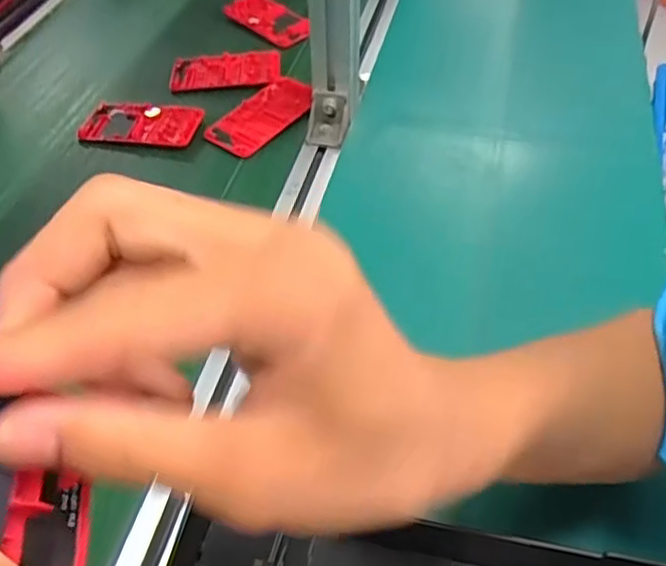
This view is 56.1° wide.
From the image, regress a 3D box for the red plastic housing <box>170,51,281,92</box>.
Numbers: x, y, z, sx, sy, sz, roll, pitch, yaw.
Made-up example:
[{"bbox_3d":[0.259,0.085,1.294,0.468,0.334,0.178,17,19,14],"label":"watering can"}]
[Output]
[{"bbox_3d":[-0.120,-0.242,0.707,0.120,0.013,0.056,-4,50,-2],"label":"red plastic housing"}]

